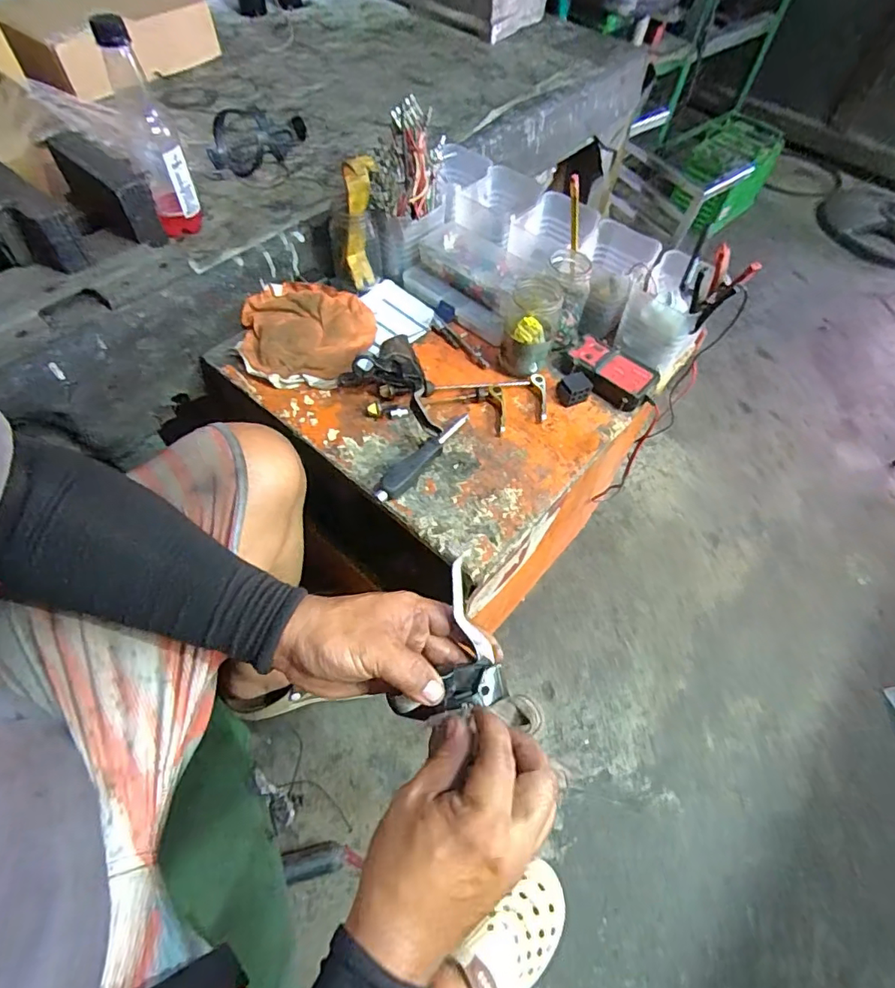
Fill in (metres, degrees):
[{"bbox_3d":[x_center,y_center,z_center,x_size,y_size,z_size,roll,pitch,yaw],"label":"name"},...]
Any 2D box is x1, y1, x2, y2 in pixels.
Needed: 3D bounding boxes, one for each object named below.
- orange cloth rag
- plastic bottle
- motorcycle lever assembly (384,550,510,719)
[{"bbox_3d":[-0.175,-0.198,0.655,0.157,0.028,0.154,0,59,-4],"label":"orange cloth rag"},{"bbox_3d":[-0.321,-0.385,0.575,0.049,0.187,0.060,-23,64,-16],"label":"plastic bottle"},{"bbox_3d":[0.016,0.120,0.401,0.074,0.043,0.115,24,61,10],"label":"motorcycle lever assembly"}]

